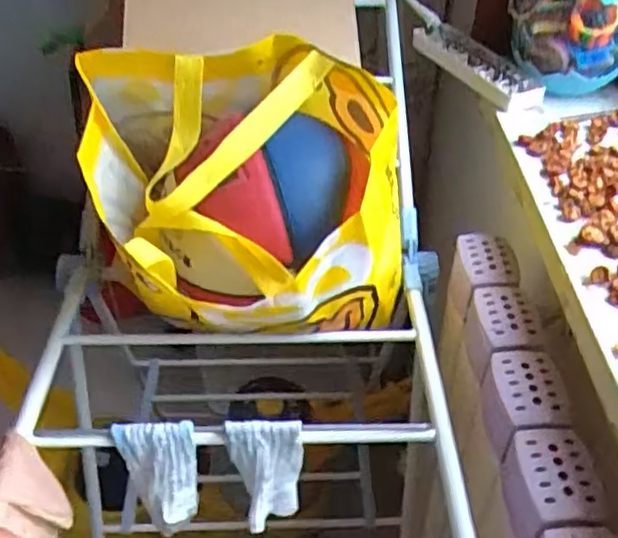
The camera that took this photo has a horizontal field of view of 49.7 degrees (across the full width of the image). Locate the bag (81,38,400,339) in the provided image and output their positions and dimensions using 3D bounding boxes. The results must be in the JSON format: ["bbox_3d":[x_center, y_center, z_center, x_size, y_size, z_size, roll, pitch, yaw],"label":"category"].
[{"bbox_3d":[-0.051,-0.070,0.626,0.265,0.221,0.274,-17,45,-18],"label":"bag"}]

